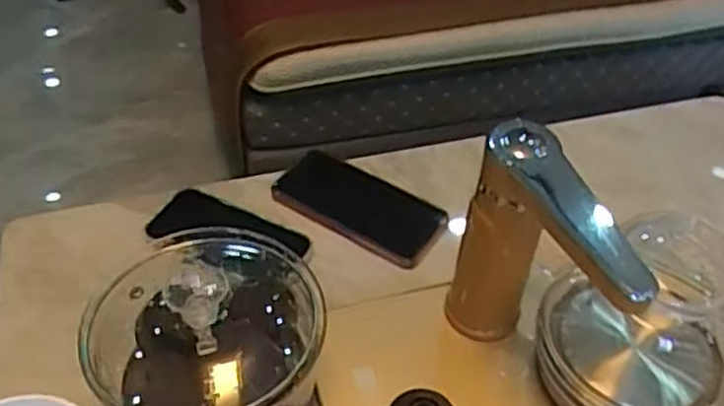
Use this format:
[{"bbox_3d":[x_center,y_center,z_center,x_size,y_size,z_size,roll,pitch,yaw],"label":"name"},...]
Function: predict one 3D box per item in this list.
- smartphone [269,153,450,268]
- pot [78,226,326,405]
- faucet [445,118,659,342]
[{"bbox_3d":[-0.002,0.003,0.702,0.156,0.016,0.076,29,56,13],"label":"smartphone"},{"bbox_3d":[-0.110,0.104,0.527,0.150,0.107,0.155,1,47,-1],"label":"pot"},{"bbox_3d":[0.117,0.060,0.516,0.055,0.187,0.146,-13,49,-14],"label":"faucet"}]

